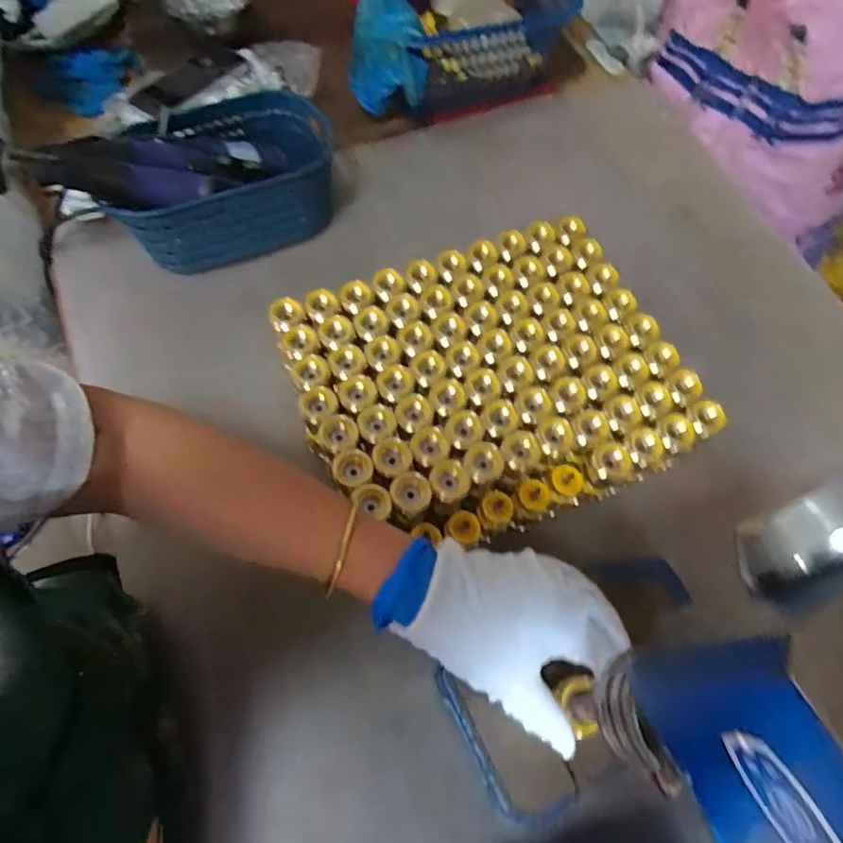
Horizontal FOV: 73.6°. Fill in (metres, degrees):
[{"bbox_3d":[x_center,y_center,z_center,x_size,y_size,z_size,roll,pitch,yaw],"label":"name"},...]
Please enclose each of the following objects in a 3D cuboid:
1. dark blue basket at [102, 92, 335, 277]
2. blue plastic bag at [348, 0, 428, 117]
[{"bbox_3d":[-0.201,-0.263,0.610,0.210,0.095,0.166,-11,66,-8],"label":"dark blue basket"},{"bbox_3d":[-0.042,-0.437,0.682,0.092,0.119,0.071,0,65,-3],"label":"blue plastic bag"}]

